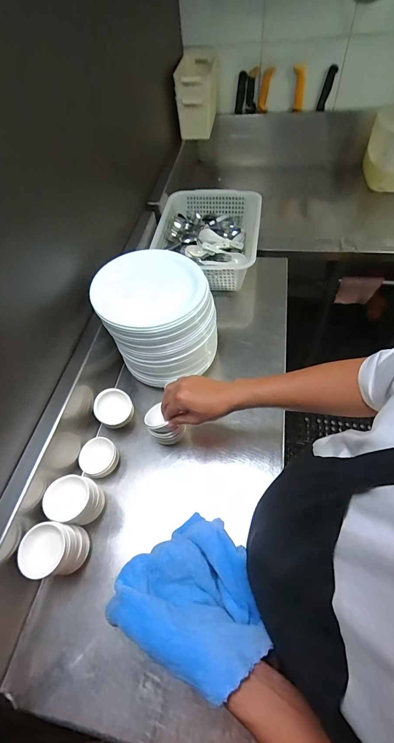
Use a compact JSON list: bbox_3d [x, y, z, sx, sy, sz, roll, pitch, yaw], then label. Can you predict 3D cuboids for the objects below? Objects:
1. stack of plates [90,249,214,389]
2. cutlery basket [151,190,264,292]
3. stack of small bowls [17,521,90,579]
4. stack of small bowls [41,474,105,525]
[{"bbox_3d":[-0.092,-0.116,0.710,0.218,0.218,0.221,38,68,26],"label":"stack of plates"},{"bbox_3d":[0.032,-0.409,0.951,0.296,0.102,0.364,7,58,10],"label":"cutlery basket"},{"bbox_3d":[-0.225,0.294,0.508,0.070,0.123,0.070,-12,57,-3],"label":"stack of small bowls"},{"bbox_3d":[-0.211,0.231,0.552,0.066,0.109,0.076,17,60,15],"label":"stack of small bowls"}]

